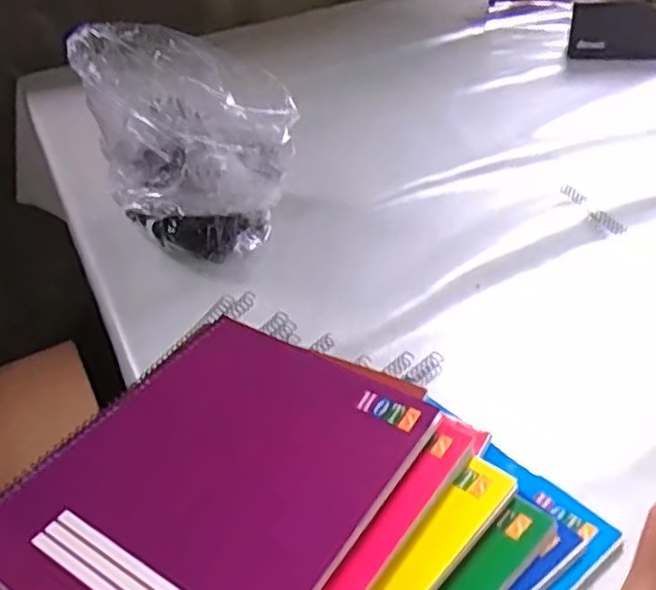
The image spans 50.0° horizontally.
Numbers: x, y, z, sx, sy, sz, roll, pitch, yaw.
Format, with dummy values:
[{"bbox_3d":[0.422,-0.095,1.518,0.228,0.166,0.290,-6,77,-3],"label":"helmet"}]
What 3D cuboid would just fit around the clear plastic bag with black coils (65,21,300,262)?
[{"bbox_3d":[-0.138,-0.172,0.737,0.201,0.184,0.181,-15,37,-9],"label":"clear plastic bag with black coils"}]

